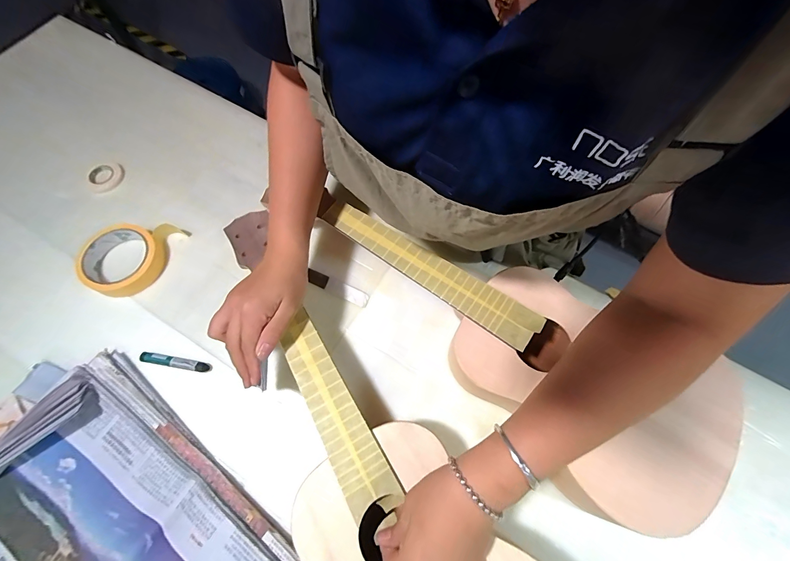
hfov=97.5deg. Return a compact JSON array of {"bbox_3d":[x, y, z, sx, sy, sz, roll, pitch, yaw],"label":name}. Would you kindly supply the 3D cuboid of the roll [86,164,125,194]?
[{"bbox_3d":[-0.419,-0.149,0.502,0.042,0.011,0.052,37,70,13],"label":"roll"}]

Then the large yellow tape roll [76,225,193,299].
[{"bbox_3d":[-0.344,-0.031,0.446,0.105,0.027,0.097,-1,67,-2],"label":"large yellow tape roll"}]

